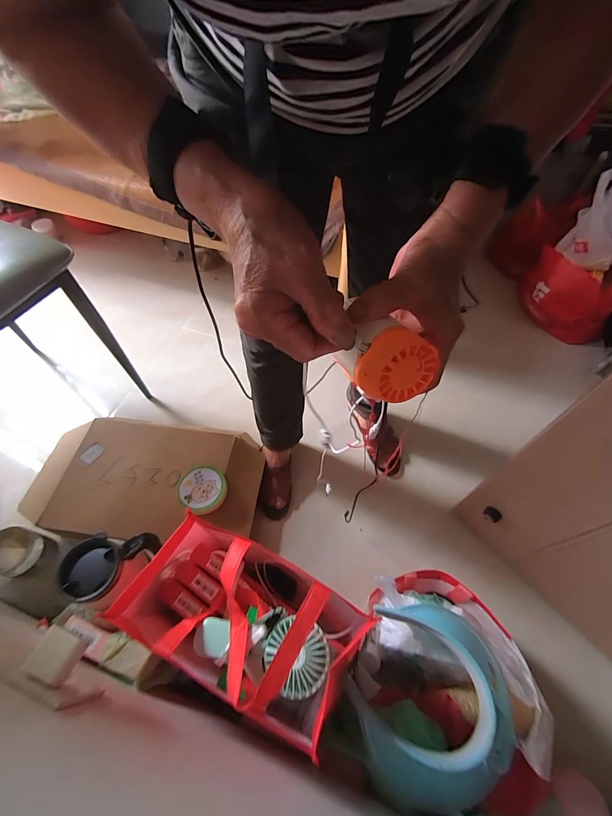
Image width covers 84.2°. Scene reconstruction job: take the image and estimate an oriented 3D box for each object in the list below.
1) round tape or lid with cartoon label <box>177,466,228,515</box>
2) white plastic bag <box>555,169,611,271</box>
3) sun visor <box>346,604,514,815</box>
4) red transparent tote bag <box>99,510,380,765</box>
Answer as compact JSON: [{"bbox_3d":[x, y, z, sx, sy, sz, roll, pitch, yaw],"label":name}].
[{"bbox_3d":[-0.216,0.167,0.702,0.102,0.033,0.092,29,61,17],"label":"round tape or lid with cartoon label"},{"bbox_3d":[0.840,-0.544,0.991,0.114,0.264,0.111,-14,33,-10],"label":"white plastic bag"},{"bbox_3d":[0.177,0.405,0.466,0.217,0.115,0.231,0,56,0],"label":"sun visor"},{"bbox_3d":[-0.094,0.284,0.484,0.293,0.163,0.175,22,59,14],"label":"red transparent tote bag"}]

